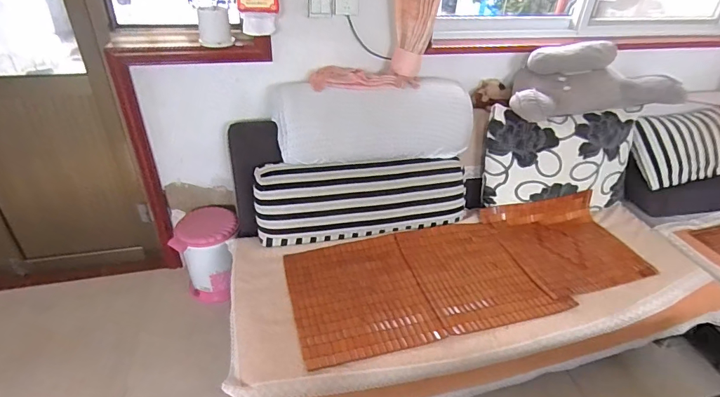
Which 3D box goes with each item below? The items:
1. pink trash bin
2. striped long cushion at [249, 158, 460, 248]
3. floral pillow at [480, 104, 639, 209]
[{"bbox_3d":[-0.616,0.231,1.685,0.237,0.355,0.232,-10,36,-18],"label":"pink trash bin"},{"bbox_3d":[0.014,-0.005,1.576,0.806,0.289,0.150,-6,5,-14],"label":"striped long cushion"},{"bbox_3d":[0.836,-0.155,1.671,0.659,0.350,0.170,-4,34,-10],"label":"floral pillow"}]

